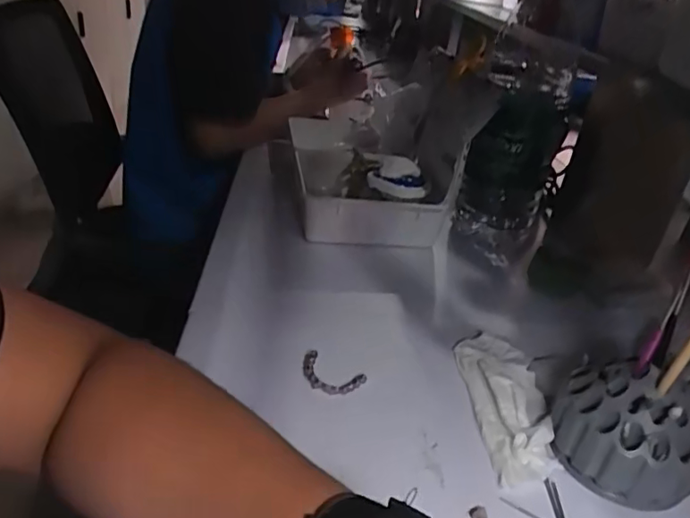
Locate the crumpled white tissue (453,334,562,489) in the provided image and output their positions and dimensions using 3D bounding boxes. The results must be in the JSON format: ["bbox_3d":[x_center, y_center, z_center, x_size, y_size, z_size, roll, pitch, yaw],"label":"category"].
[{"bbox_3d":[0.132,0.112,0.448,0.060,0.014,0.158,4,30,-6],"label":"crumpled white tissue"}]

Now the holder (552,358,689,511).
[{"bbox_3d":[0.206,0.115,0.396,0.102,0.076,0.085,26,35,29],"label":"holder"}]

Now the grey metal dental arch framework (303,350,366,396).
[{"bbox_3d":[-0.011,0.094,0.447,0.052,0.010,0.031,16,31,14],"label":"grey metal dental arch framework"}]

